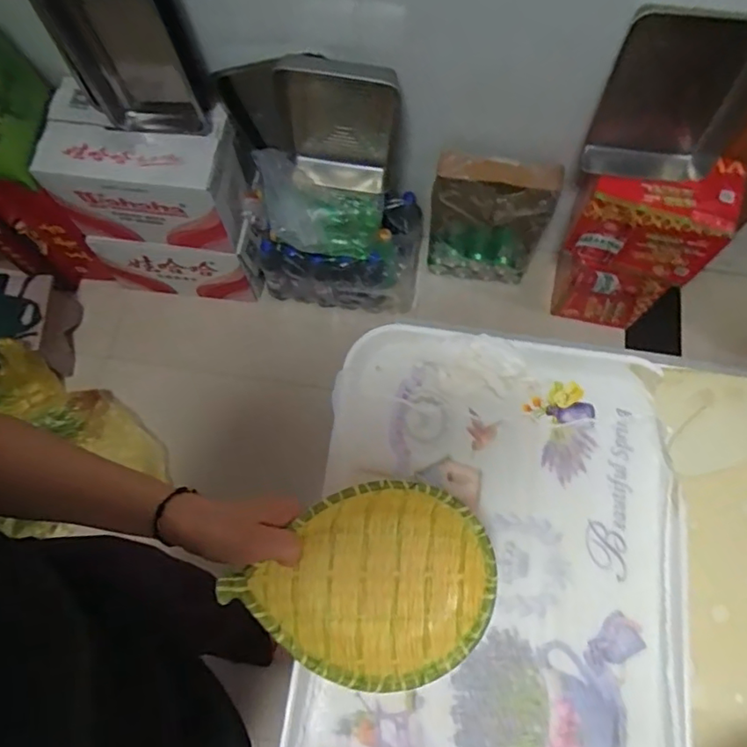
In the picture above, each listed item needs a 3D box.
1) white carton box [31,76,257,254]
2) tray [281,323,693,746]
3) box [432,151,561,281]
[{"bbox_3d":[-0.480,-0.428,1.263,0.386,0.273,0.206,7,71,4],"label":"white carton box"},{"bbox_3d":[0.112,0.175,0.519,0.331,0.043,0.427,7,71,4],"label":"tray"},{"bbox_3d":[0.273,-0.352,1.386,0.273,0.373,0.113,11,72,5],"label":"box"}]

